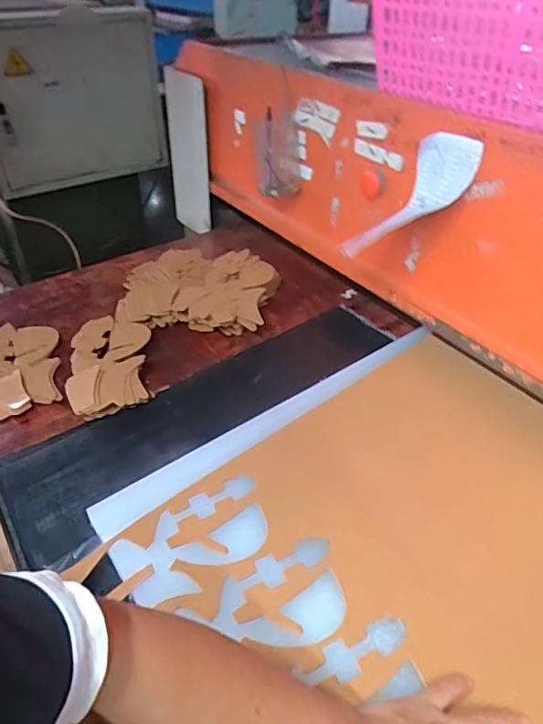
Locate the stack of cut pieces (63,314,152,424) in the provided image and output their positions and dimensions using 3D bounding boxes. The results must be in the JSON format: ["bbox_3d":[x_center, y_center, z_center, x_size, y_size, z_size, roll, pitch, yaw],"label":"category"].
[{"bbox_3d":[-0.241,-0.002,0.784,0.120,0.031,0.215,-9,40,-9],"label":"stack of cut pieces"}]

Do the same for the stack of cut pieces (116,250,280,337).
[{"bbox_3d":[-0.135,-0.130,0.927,0.278,0.049,0.221,7,40,10],"label":"stack of cut pieces"}]

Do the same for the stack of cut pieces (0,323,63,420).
[{"bbox_3d":[-0.382,0.006,0.800,0.112,0.015,0.200,-15,41,-16],"label":"stack of cut pieces"}]

